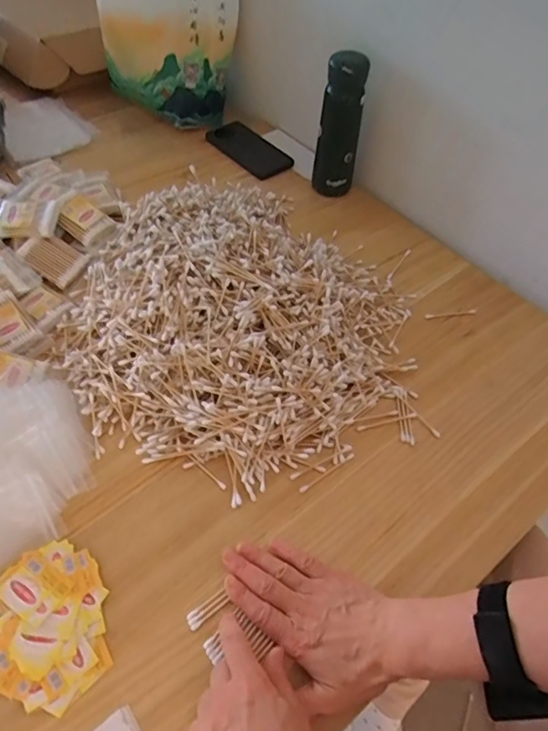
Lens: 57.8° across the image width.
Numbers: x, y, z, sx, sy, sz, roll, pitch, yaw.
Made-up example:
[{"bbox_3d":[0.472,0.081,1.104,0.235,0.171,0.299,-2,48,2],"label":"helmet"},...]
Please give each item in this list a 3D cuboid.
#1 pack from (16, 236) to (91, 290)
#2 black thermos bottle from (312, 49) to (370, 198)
[{"bbox_3d":[-0.284,-0.140,0.640,0.072,0.010,0.055,37,65,-13],"label":"pack"},{"bbox_3d":[0.097,-0.348,0.729,0.061,0.191,0.057,11,52,5],"label":"black thermos bottle"}]

